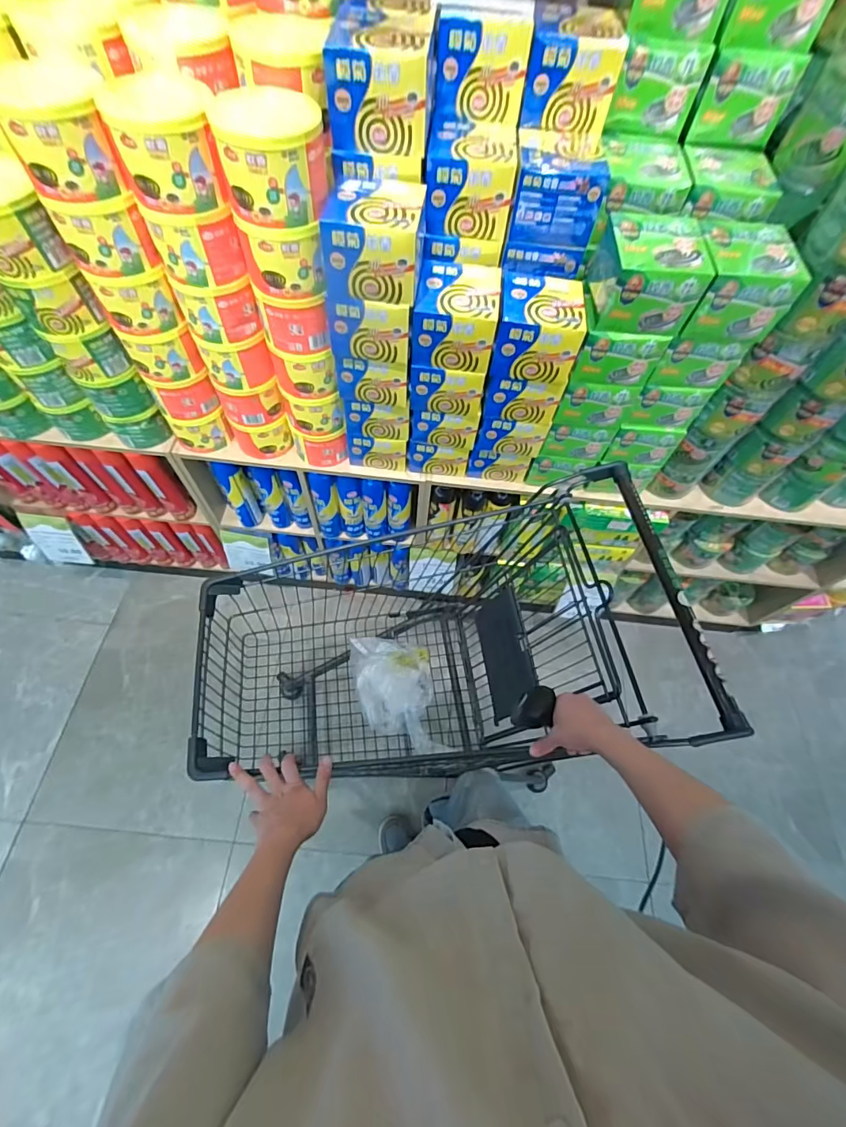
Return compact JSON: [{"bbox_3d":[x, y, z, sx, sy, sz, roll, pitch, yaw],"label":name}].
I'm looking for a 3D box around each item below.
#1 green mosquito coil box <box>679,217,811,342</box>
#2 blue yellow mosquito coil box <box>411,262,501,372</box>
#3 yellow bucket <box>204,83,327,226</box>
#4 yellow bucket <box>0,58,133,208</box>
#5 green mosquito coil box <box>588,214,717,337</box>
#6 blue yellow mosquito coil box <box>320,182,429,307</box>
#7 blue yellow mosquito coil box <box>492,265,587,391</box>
[{"bbox_3d":[0.482,-0.446,0.709,0.130,0.114,0.153,3,60,0],"label":"green mosquito coil box"},{"bbox_3d":[0.057,-0.431,0.785,0.136,0.109,0.141,5,60,1],"label":"blue yellow mosquito coil box"},{"bbox_3d":[-0.203,-0.546,0.608,0.132,0.110,0.132,-14,62,-10],"label":"yellow bucket"},{"bbox_3d":[-0.489,-0.583,0.616,0.123,0.111,0.134,-19,63,-12],"label":"yellow bucket"},{"bbox_3d":[0.345,-0.455,0.704,0.136,0.108,0.160,3,60,0],"label":"green mosquito coil box"},{"bbox_3d":[-0.074,-0.491,0.683,0.142,0.109,0.143,7,60,2],"label":"blue yellow mosquito coil box"},{"bbox_3d":[0.200,-0.412,0.790,0.141,0.120,0.154,7,60,2],"label":"blue yellow mosquito coil box"}]

